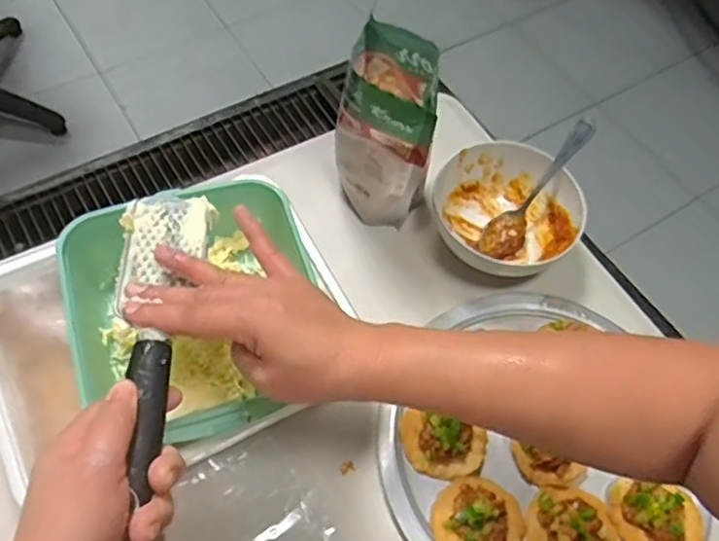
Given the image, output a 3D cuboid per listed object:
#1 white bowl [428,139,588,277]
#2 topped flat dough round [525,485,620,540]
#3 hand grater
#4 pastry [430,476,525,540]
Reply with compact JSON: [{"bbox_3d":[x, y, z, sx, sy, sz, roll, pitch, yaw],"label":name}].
[{"bbox_3d":[0.154,-0.062,0.701,0.149,0.065,0.148,2,58,-3],"label":"white bowl"},{"bbox_3d":[0.187,0.227,0.560,0.080,0.025,0.082,2,58,-3],"label":"topped flat dough round"},{"bbox_3d":[-0.124,0.029,0.408,0.057,0.018,0.225,-5,49,-8],"label":"hand grater"},{"bbox_3d":[0.106,0.218,0.557,0.077,0.028,0.080,2,58,-3],"label":"pastry"}]

